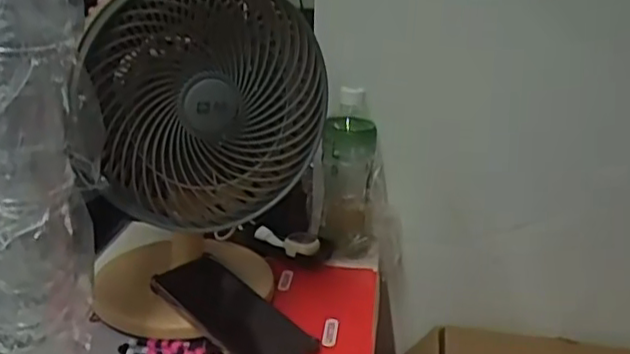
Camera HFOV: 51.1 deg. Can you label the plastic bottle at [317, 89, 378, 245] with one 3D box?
[{"bbox_3d":[0.040,-0.005,0.794,0.061,0.210,0.055,2,20,3],"label":"plastic bottle"}]

